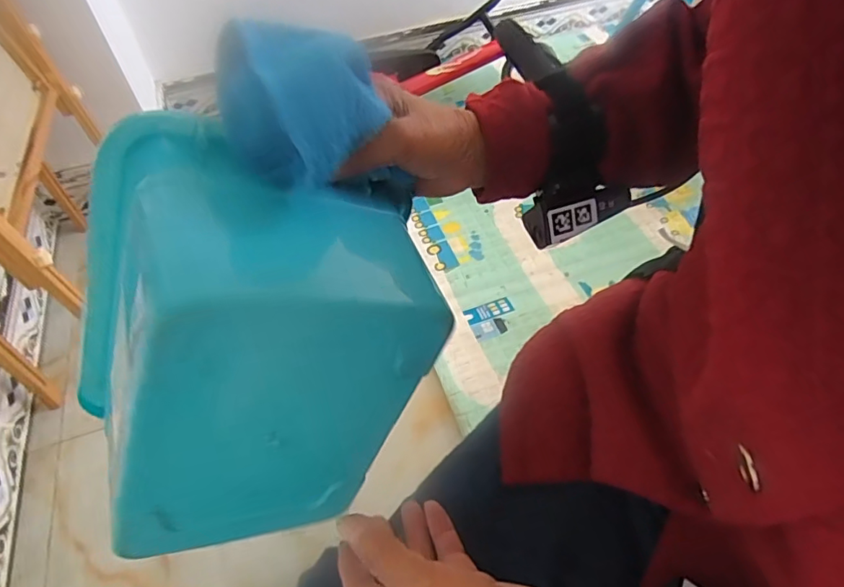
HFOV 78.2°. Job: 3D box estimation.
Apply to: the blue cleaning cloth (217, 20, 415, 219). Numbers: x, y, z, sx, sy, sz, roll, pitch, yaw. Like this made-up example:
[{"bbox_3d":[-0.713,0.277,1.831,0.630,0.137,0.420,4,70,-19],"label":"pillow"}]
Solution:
[{"bbox_3d":[-0.057,-0.094,0.286,0.088,0.095,0.055,-8,51,-2],"label":"blue cleaning cloth"}]

